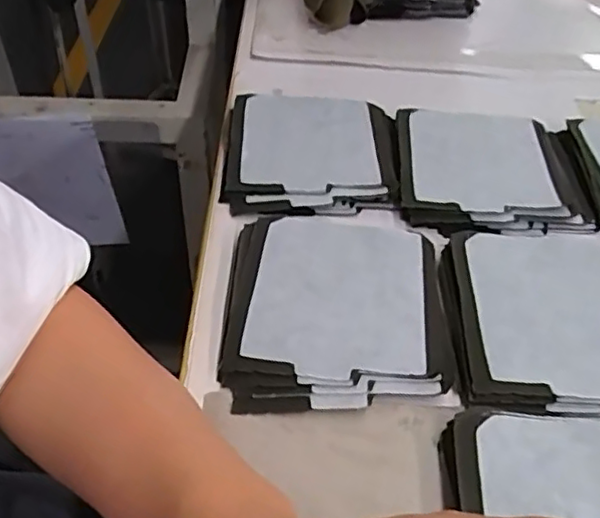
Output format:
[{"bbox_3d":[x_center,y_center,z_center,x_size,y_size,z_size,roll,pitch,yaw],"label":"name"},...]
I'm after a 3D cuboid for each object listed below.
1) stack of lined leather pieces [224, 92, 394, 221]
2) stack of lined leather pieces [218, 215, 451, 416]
[{"bbox_3d":[0.008,-0.090,0.521,0.136,0.015,0.154,5,45,2],"label":"stack of lined leather pieces"},{"bbox_3d":[0.024,0.028,0.411,0.136,0.012,0.158,3,45,0],"label":"stack of lined leather pieces"}]

